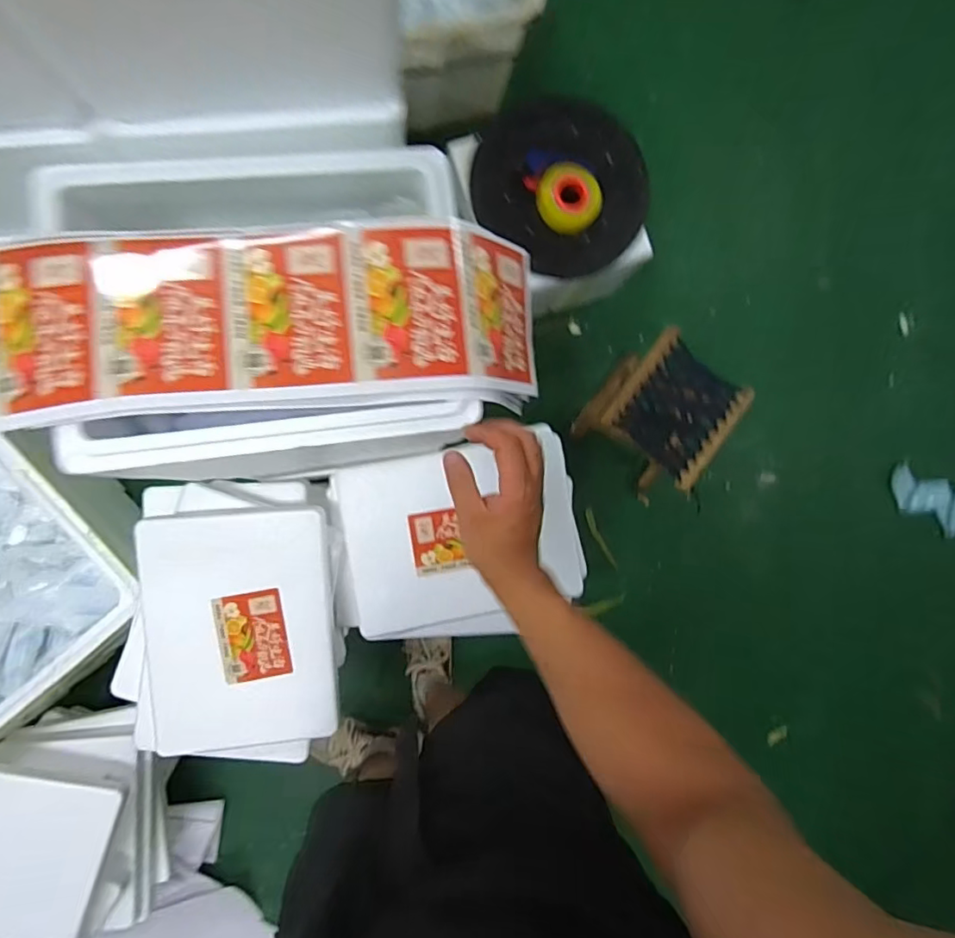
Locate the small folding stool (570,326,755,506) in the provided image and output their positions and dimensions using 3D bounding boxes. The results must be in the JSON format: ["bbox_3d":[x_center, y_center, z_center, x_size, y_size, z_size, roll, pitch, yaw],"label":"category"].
[{"bbox_3d":[0.435,-0.130,1.335,0.270,0.231,0.279,38,83,-4],"label":"small folding stool"}]

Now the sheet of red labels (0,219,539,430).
[{"bbox_3d":[-0.172,-0.128,0.495,0.470,0.077,0.167,-6,88,-7],"label":"sheet of red labels"}]

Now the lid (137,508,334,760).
[{"bbox_3d":[-0.348,0.241,0.816,0.258,0.021,0.352,-4,95,-6],"label":"lid"}]

